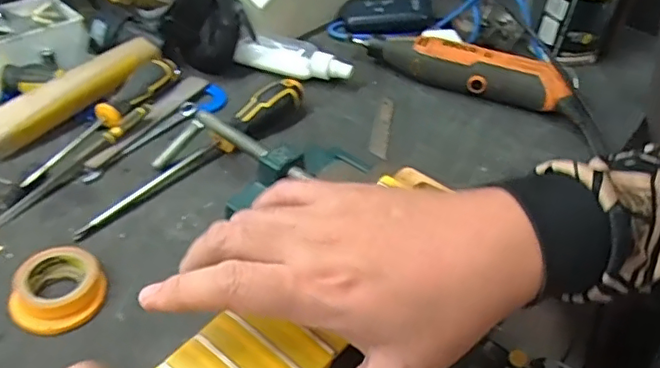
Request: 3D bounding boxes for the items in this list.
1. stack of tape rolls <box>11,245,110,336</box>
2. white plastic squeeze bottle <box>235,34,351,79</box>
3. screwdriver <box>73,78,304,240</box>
[{"bbox_3d":[-0.185,0.072,0.386,0.059,0.020,0.060,-20,49,-27],"label":"stack of tape rolls"},{"bbox_3d":[-0.037,-0.136,0.620,0.127,0.035,0.032,14,43,8],"label":"white plastic squeeze bottle"},{"bbox_3d":[-0.108,-0.029,0.495,0.031,0.031,0.244,30,47,23],"label":"screwdriver"}]

